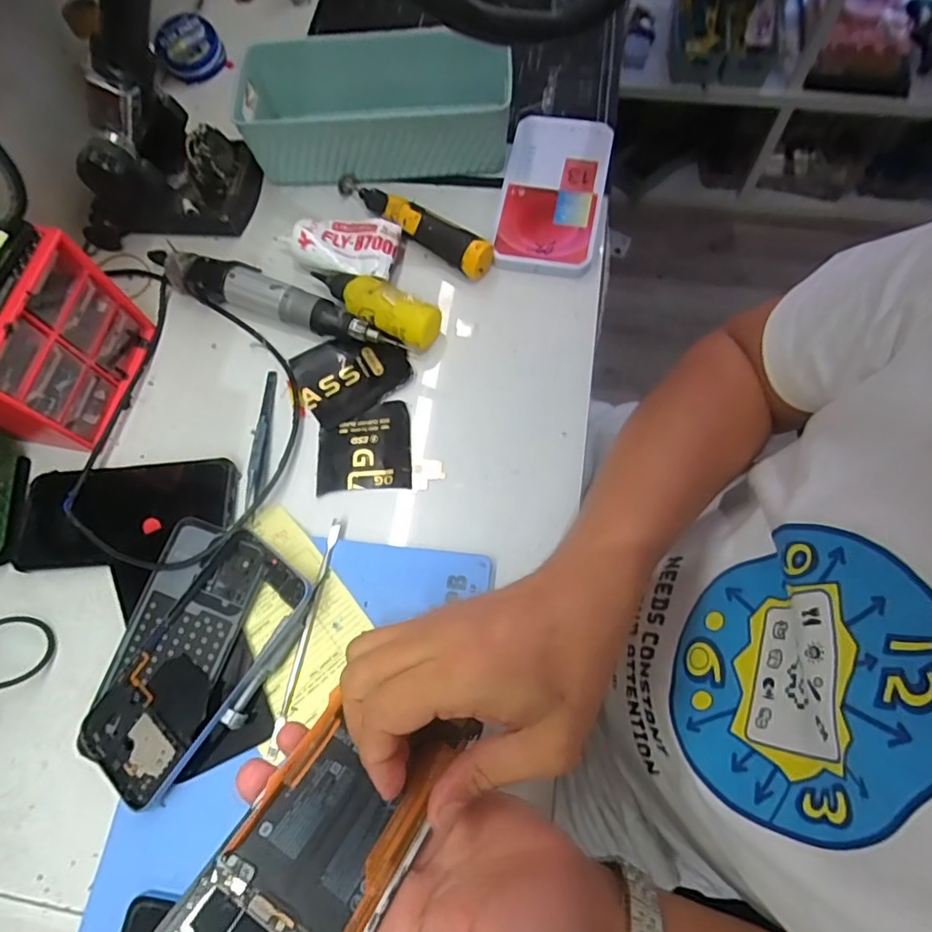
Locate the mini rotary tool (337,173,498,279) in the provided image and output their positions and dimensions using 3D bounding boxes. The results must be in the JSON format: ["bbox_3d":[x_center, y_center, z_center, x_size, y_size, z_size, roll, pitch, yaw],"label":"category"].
[{"bbox_3d":[-0.050,-0.221,0.504,0.169,0.035,0.028,37,75,15],"label":"mini rotary tool"}]

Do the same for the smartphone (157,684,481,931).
[{"bbox_3d":[-0.066,0.174,0.263,0.073,0.005,0.147,28,47,12],"label":"smartphone"}]

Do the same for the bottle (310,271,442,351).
[{"bbox_3d":[-0.077,-0.136,0.473,0.121,0.039,0.034,34,74,14],"label":"bottle"}]

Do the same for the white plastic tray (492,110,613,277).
[{"bbox_3d":[0.078,-0.252,0.513,0.090,0.016,0.164,10,70,7],"label":"white plastic tray"}]

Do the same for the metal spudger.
[{"bbox_3d":[-0.111,0.110,0.394,0.009,0.006,0.152,11,70,7],"label":"metal spudger"}]

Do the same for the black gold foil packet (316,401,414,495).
[{"bbox_3d":[-0.081,-0.016,0.450,0.072,0.004,0.071,-3,69,2],"label":"black gold foil packet"}]

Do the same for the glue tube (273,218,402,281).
[{"bbox_3d":[-0.111,-0.196,0.501,0.104,0.030,0.057,14,70,8],"label":"glue tube"}]

